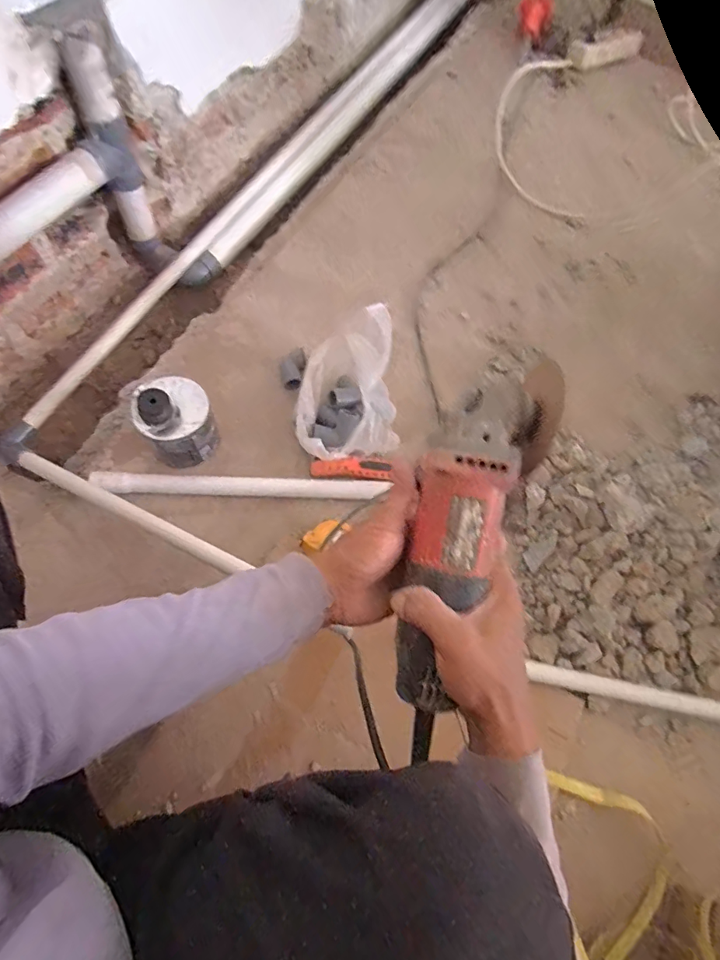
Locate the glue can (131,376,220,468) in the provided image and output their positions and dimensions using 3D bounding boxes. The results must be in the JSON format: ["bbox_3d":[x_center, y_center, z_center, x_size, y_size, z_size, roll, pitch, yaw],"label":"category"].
[{"bbox_3d":[-0.246,-0.079,0.651,0.090,0.127,0.093,2,68,-6],"label":"glue can"}]

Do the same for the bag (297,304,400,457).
[{"bbox_3d":[-0.019,-0.130,0.690,0.147,0.125,0.204,3,68,-5],"label":"bag"}]

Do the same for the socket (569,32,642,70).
[{"bbox_3d":[0.615,-1.067,1.190,0.204,0.035,0.060,-22,72,-14],"label":"socket"}]

